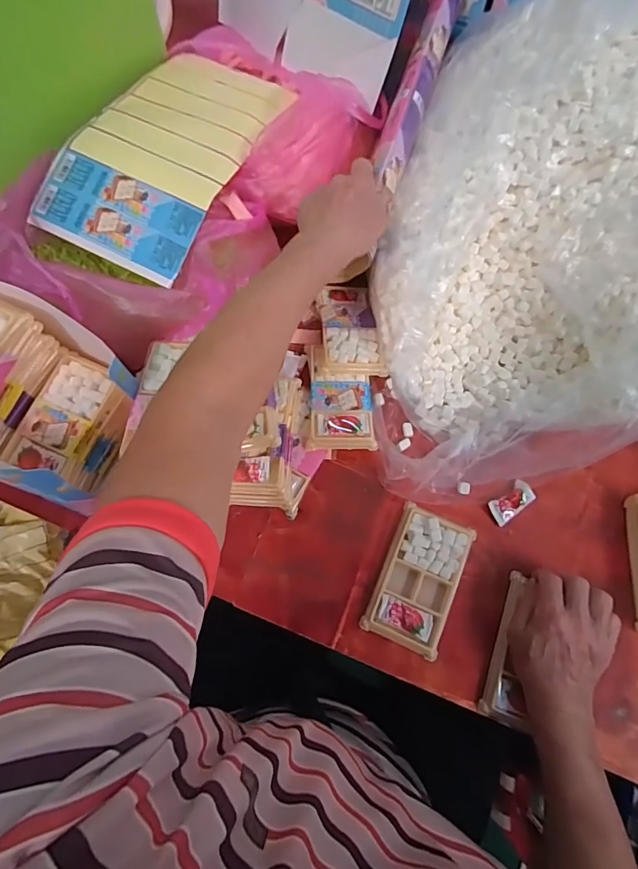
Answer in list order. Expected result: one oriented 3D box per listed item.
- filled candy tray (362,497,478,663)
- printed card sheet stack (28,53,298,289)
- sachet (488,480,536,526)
[{"bbox_3d":[0.106,0.150,0.468,0.079,0.013,0.136,22,72,7],"label":"filled candy tray"},{"bbox_3d":[-0.171,-0.337,0.523,0.172,0.041,0.316,23,72,7],"label":"printed card sheet stack"},{"bbox_3d":[0.215,0.075,0.501,0.058,0.013,0.027,-34,74,-11],"label":"sachet"}]

